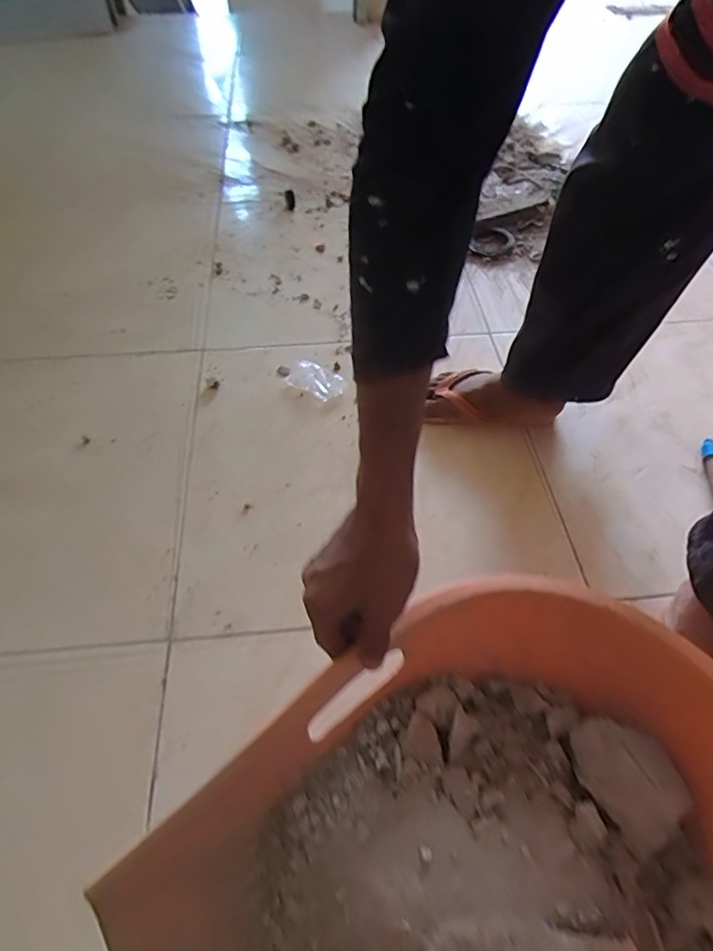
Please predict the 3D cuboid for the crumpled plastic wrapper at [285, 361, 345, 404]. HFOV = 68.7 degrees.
[{"bbox_3d":[-0.065,-0.153,0.837,0.097,0.014,0.058,26,57,17],"label":"crumpled plastic wrapper"}]

